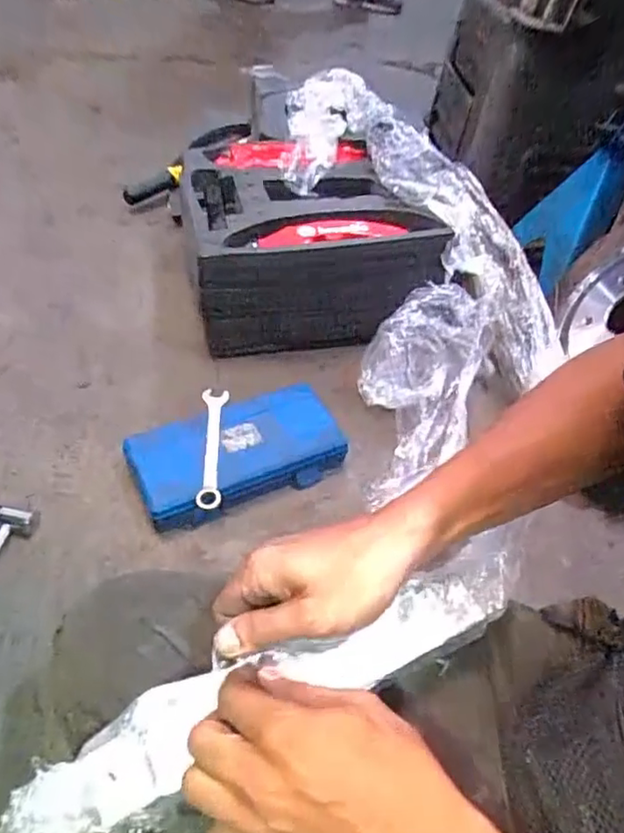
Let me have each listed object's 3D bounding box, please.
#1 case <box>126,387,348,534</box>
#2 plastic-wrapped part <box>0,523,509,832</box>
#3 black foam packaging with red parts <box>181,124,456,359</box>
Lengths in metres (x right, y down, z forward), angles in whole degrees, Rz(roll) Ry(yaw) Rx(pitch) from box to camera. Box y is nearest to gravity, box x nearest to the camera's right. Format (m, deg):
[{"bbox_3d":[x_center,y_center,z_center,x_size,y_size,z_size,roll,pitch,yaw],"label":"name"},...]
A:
[{"bbox_3d":[-0.093,0.045,0.773,0.264,0.058,0.141,-21,52,-25],"label":"case"},{"bbox_3d":[-0.009,0.154,0.361,0.328,0.018,0.052,-20,51,-20],"label":"plastic-wrapped part"},{"bbox_3d":[-0.029,-0.300,1.023,0.353,0.187,0.403,-6,47,-13],"label":"black foam packaging with red parts"}]

